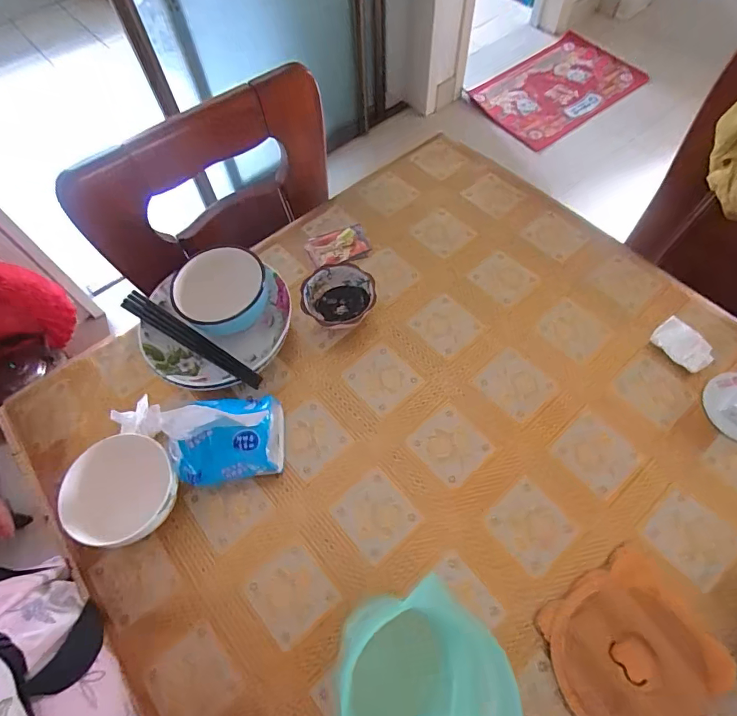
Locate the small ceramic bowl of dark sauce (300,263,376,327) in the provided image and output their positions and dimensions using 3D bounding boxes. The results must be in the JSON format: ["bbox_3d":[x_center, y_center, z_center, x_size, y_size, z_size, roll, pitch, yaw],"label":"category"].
[{"bbox_3d":[-0.042,-0.081,0.631,0.097,0.041,0.094,-1,61,1],"label":"small ceramic bowl of dark sauce"}]

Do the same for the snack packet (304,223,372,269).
[{"bbox_3d":[-0.048,-0.175,0.700,0.093,0.010,0.064,-16,61,-7],"label":"snack packet"}]

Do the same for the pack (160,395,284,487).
[{"bbox_3d":[-0.165,0.087,0.503,0.127,0.118,0.082,-9,61,-3],"label":"pack"}]

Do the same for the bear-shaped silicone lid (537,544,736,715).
[{"bbox_3d":[0.255,0.284,0.436,0.153,0.021,0.136,-28,64,-13],"label":"bear-shaped silicone lid"}]

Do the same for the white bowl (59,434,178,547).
[{"bbox_3d":[-0.264,0.153,0.500,0.110,0.067,0.112,-1,61,1],"label":"white bowl"}]

